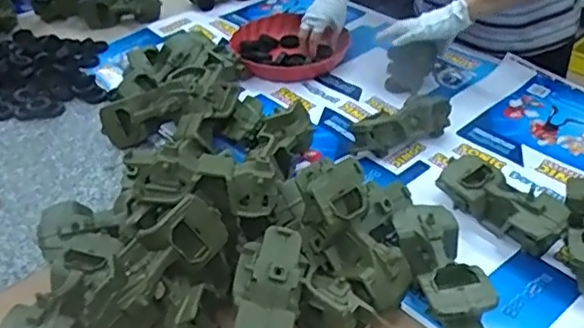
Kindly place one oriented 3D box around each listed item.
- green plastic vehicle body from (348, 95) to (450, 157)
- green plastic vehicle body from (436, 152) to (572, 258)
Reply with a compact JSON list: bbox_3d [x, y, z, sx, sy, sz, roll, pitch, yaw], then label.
[{"bbox_3d":[0.171,-0.059,0.959,0.170,0.068,0.051,-18,41,-16],"label":"green plastic vehicle body"},{"bbox_3d":[0.282,0.054,0.808,0.060,0.068,0.179,-30,45,-28],"label":"green plastic vehicle body"}]

